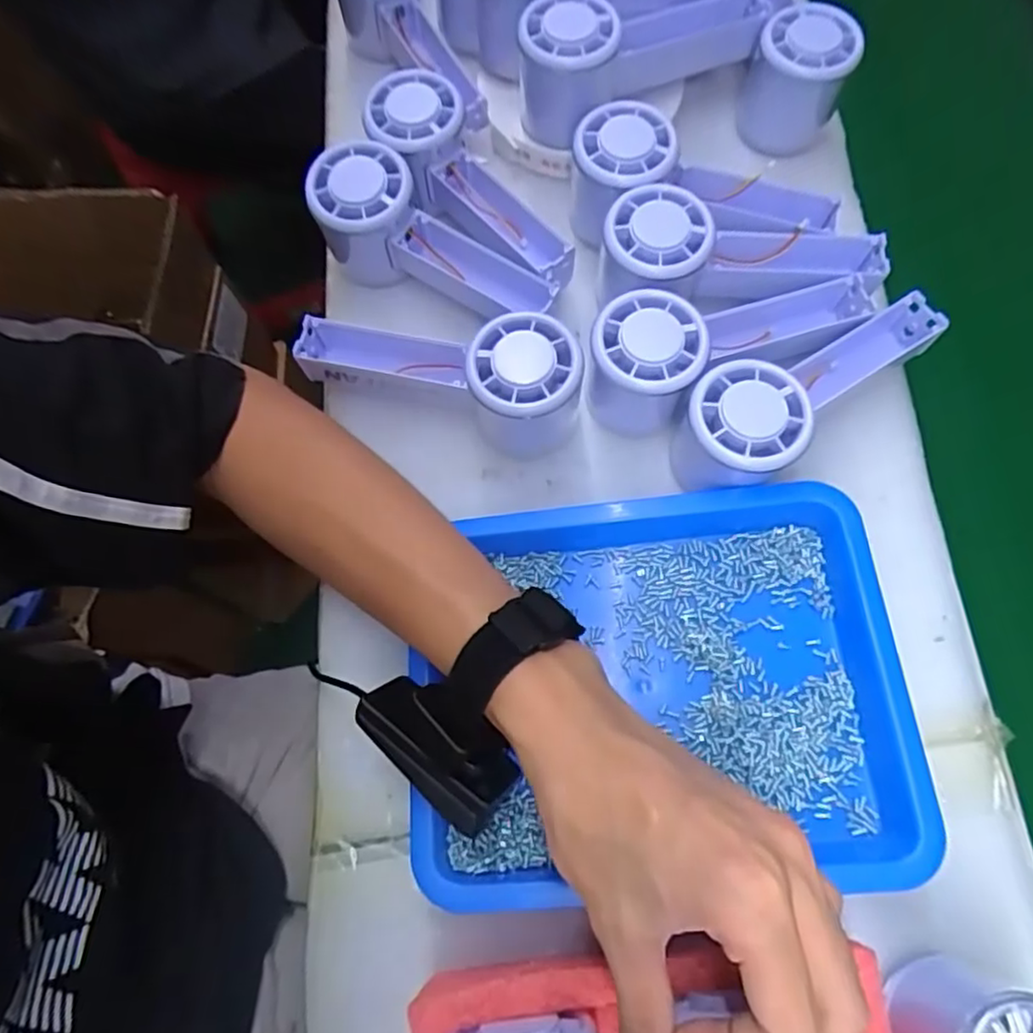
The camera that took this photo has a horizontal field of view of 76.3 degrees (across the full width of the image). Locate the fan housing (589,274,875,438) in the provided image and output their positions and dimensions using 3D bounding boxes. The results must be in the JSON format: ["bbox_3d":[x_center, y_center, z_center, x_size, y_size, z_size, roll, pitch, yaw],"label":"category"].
[{"bbox_3d":[0.112,-0.096,0.352,0.156,0.058,0.057,-22,72,-5],"label":"fan housing"}]

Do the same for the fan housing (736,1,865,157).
[{"bbox_3d":[0.174,-0.271,0.413,0.057,0.068,0.048,21,74,9],"label":"fan housing"}]

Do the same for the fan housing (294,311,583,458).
[{"bbox_3d":[-0.041,-0.081,0.356,0.151,0.061,0.049,18,74,8],"label":"fan housing"}]

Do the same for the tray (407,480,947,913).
[{"bbox_3d":[0.072,0.080,0.316,0.208,0.030,0.177,-5,72,1],"label":"tray"}]

